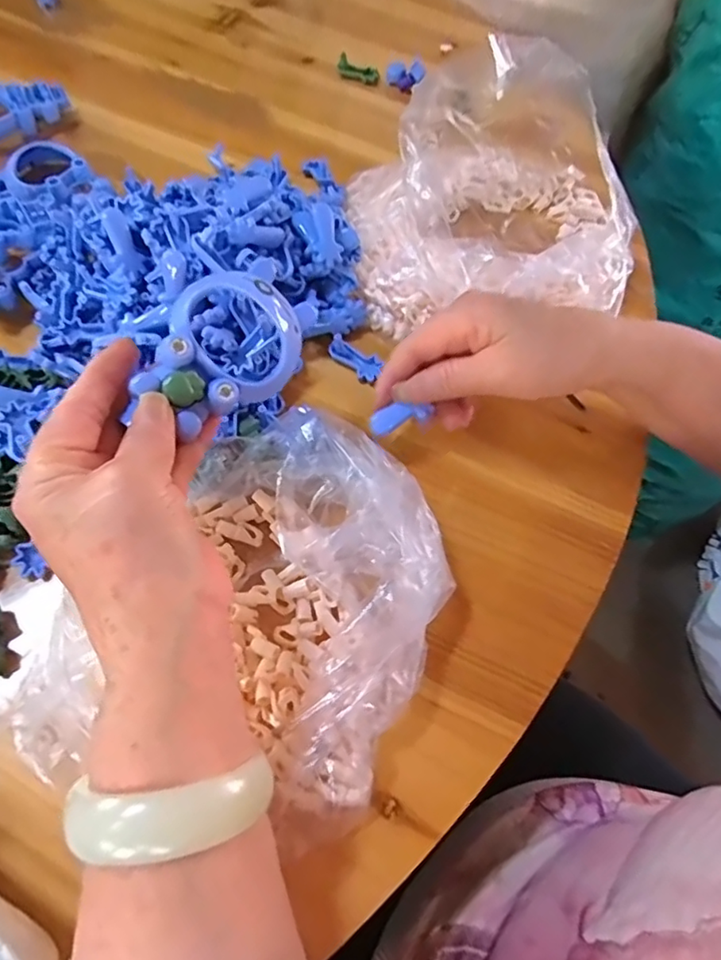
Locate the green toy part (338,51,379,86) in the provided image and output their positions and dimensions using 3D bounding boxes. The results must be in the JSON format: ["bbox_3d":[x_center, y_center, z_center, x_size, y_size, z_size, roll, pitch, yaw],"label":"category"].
[{"bbox_3d":[-0.001,-0.390,0.531,0.040,0.017,0.011,18,62,7],"label":"green toy part"}]

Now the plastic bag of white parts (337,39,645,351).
[{"bbox_3d":[0.102,-0.197,0.392,0.213,0.091,0.163,-5,62,-5],"label":"plastic bag of white parts"}]

